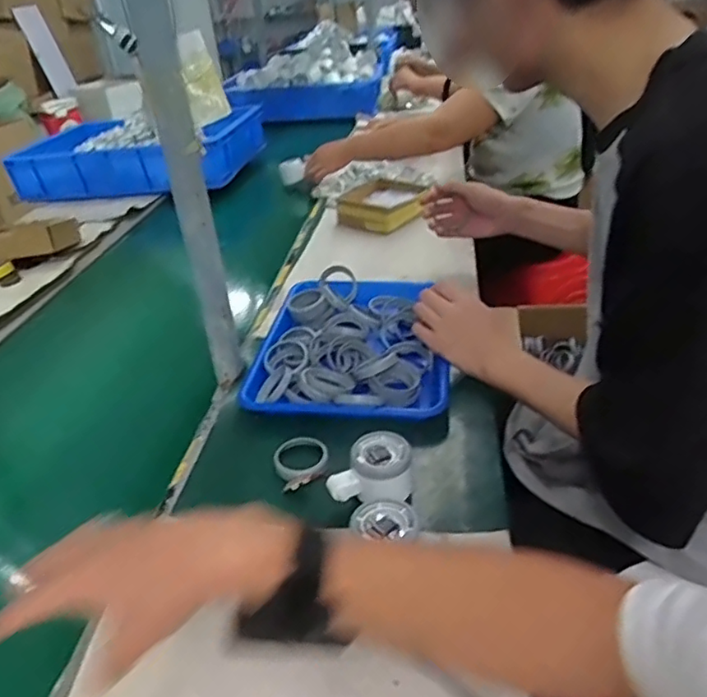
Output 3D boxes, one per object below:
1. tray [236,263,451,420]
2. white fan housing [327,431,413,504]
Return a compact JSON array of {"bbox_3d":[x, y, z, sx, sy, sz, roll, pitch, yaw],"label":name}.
[{"bbox_3d":[0.003,-0.009,0.810,0.248,0.049,0.314,1,33,11],"label":"tray"},{"bbox_3d":[0.015,0.123,0.593,0.082,0.050,0.052,-13,33,-11],"label":"white fan housing"}]

